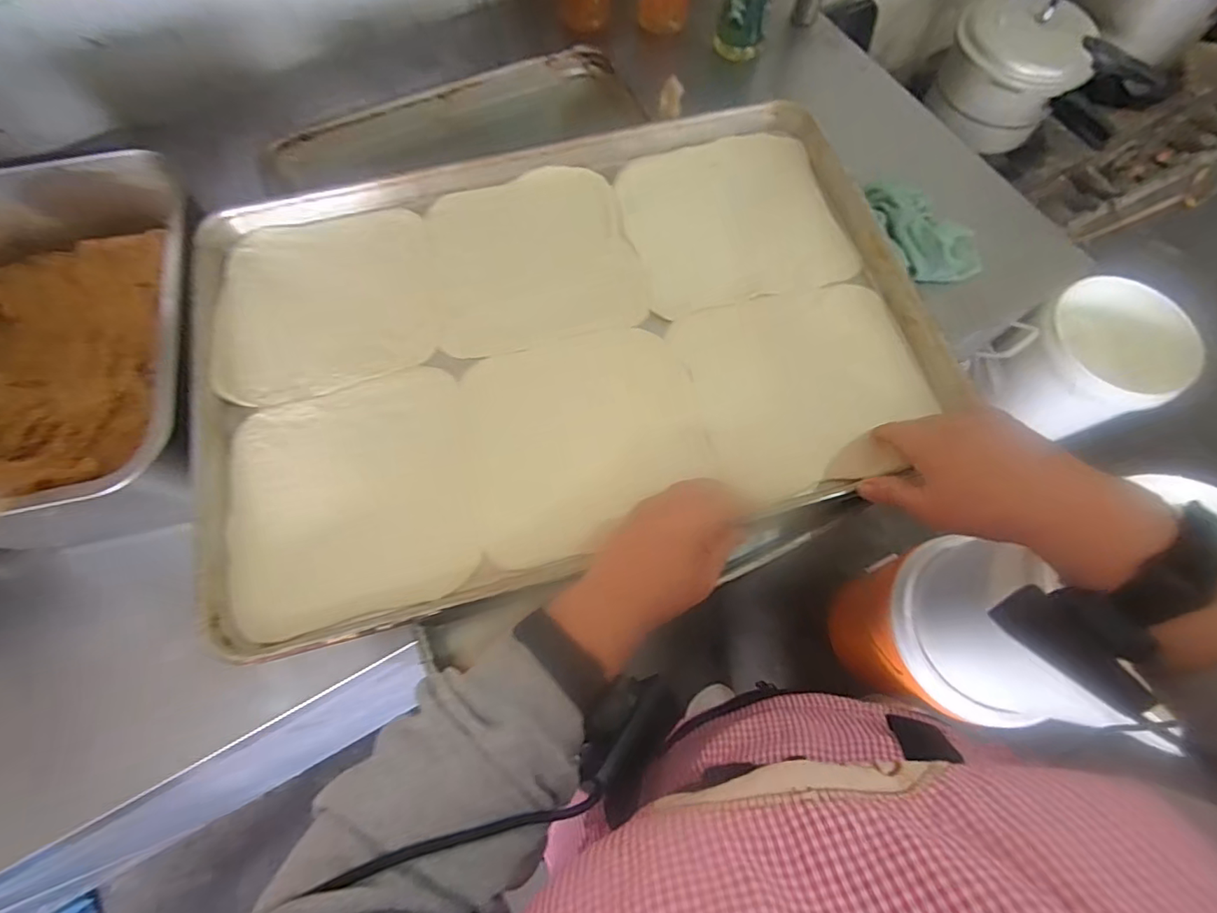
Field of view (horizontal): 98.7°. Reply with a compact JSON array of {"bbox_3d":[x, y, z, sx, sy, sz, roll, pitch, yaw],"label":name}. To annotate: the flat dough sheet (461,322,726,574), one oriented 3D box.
[{"bbox_3d":[-0.017,-0.015,0.433,0.190,0.016,0.176,-13,70,-5],"label":"flat dough sheet"}]

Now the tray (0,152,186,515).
[{"bbox_3d":[-0.483,-0.105,0.461,0.262,0.079,0.347,-9,70,-4],"label":"tray"}]

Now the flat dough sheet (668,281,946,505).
[{"bbox_3d":[0.170,-0.065,0.443,0.195,0.019,0.177,-14,70,-6],"label":"flat dough sheet"}]

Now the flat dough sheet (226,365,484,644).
[{"bbox_3d":[-0.198,0.027,0.405,0.180,0.012,0.187,-15,70,-6],"label":"flat dough sheet"}]

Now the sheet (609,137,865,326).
[{"bbox_3d":[0.116,-0.229,0.499,0.192,0.020,0.180,-13,70,-5],"label":"sheet"}]

